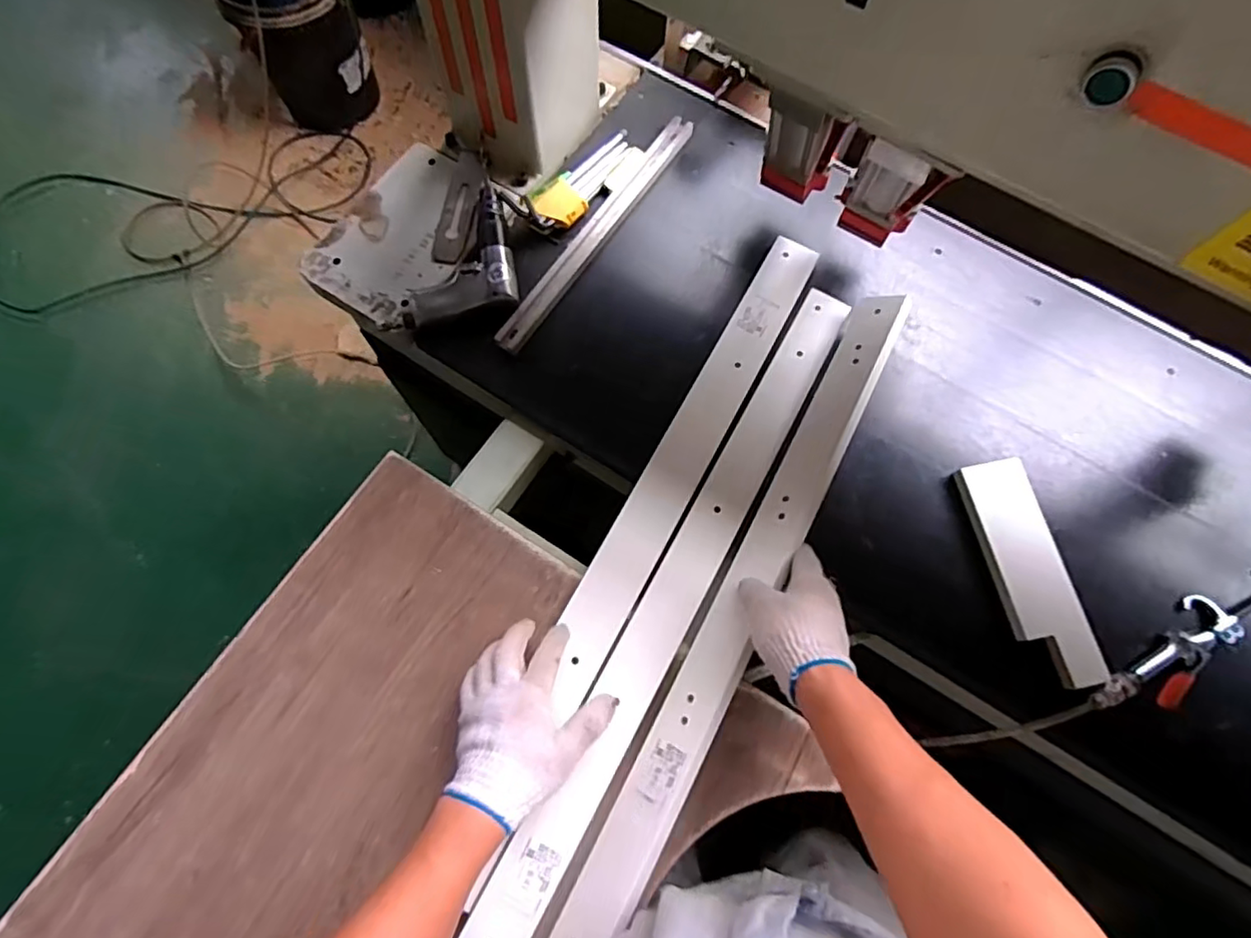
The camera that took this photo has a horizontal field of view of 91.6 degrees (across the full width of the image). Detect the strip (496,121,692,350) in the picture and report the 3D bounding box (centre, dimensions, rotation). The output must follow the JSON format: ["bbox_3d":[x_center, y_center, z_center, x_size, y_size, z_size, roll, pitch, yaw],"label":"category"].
[{"bbox_3d":[-0.035,-0.306,0.770,0.035,0.010,0.401,33,75,8],"label":"strip"}]

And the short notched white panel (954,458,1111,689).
[{"bbox_3d":[0.431,0.104,0.643,0.079,0.011,0.236,-11,73,-3],"label":"short notched white panel"}]

